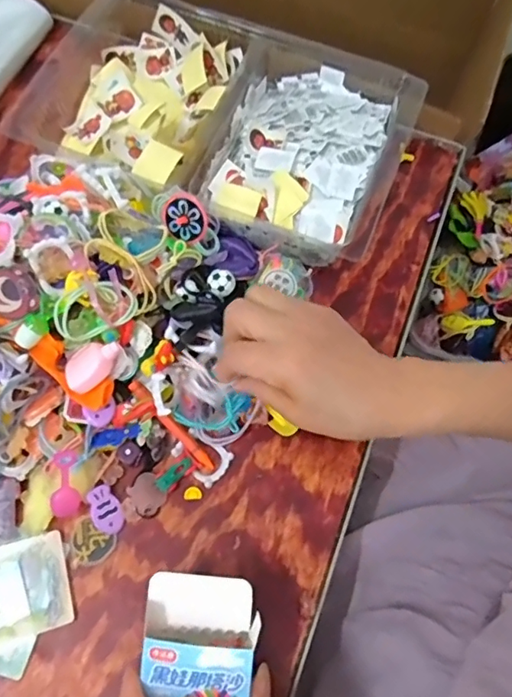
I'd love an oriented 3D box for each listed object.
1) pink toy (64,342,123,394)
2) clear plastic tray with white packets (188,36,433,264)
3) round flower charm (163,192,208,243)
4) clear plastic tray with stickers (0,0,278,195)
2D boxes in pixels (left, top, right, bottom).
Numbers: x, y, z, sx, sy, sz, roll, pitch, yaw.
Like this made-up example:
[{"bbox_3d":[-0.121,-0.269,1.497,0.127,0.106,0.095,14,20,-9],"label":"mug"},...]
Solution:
[{"bbox_3d":[-0.120,0.010,0.388,0.044,0.020,0.028,-38,74,-15],"label":"pink toy"},{"bbox_3d":[0.045,-0.178,0.486,0.171,0.053,0.197,23,70,8],"label":"clear plastic tray with white packets"},{"bbox_3d":[-0.057,-0.106,0.429,0.038,0.008,0.034,39,115,1],"label":"round flower charm"},{"bbox_3d":[-0.117,-0.246,0.505,0.189,0.053,0.206,25,70,9],"label":"clear plastic tray with stickers"}]

